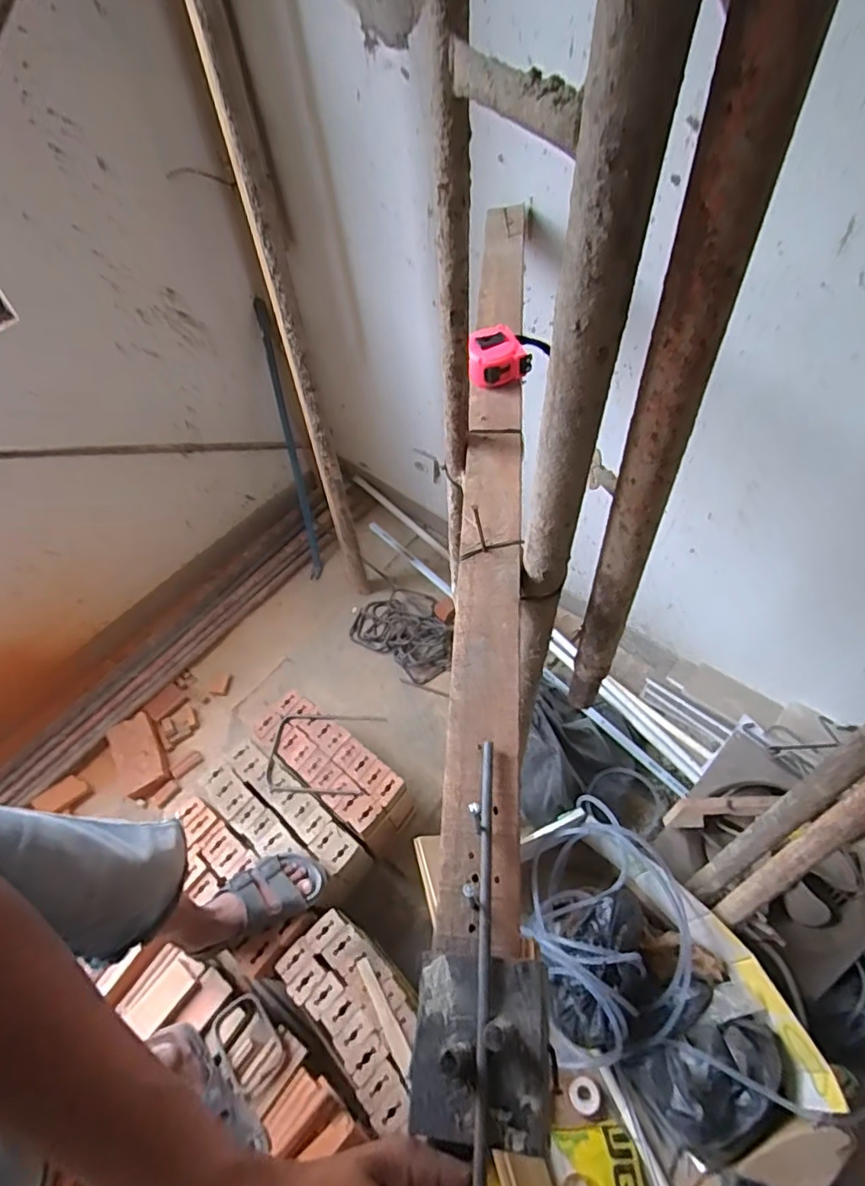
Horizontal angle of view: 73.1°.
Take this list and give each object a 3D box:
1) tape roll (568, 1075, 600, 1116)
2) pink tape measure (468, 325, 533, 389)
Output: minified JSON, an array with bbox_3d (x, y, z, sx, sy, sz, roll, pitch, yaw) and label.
[{"bbox_3d":[0.273,0.903,1.050,0.056,0.012,0.053,-2,56,3],"label":"tape roll"},{"bbox_3d":[0.077,-0.277,0.679,0.072,0.042,0.067,-3,56,3],"label":"pink tape measure"}]

